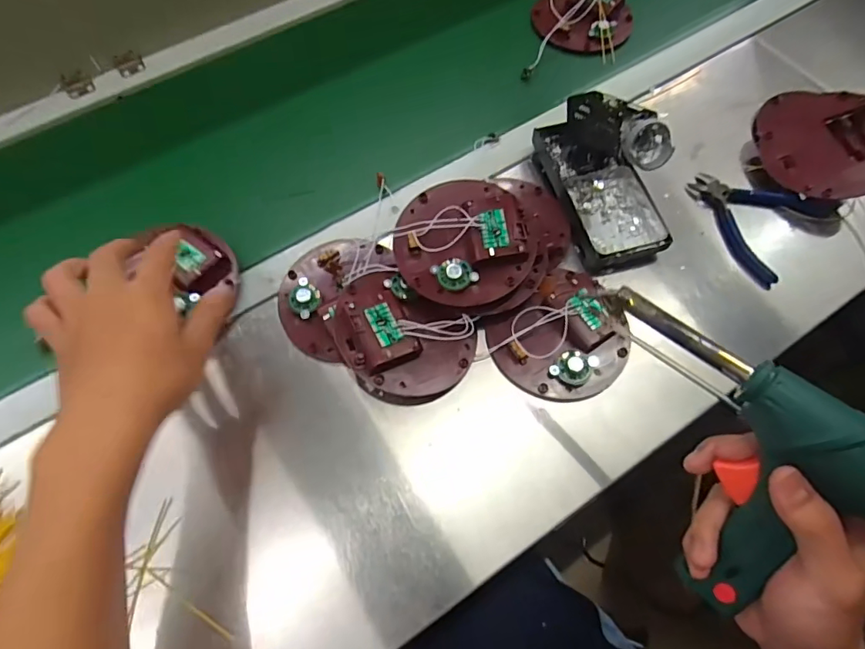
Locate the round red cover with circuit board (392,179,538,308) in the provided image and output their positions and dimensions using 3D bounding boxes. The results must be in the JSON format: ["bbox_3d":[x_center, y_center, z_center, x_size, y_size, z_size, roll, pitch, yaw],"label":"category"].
[{"bbox_3d":[0.027,-0.078,0.434,0.117,0.026,0.120,0,66,1],"label":"round red cover with circuit board"}]

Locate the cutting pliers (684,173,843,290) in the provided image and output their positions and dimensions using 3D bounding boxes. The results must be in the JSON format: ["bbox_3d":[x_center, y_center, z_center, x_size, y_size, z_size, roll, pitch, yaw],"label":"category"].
[{"bbox_3d":[0.319,-0.117,0.507,0.120,0.020,0.130,42,73,17],"label":"cutting pliers"}]

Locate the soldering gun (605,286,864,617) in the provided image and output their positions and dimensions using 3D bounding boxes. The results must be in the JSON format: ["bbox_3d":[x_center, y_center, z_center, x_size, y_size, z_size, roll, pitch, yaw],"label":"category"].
[{"bbox_3d":[0.187,0.056,0.284,0.044,0.120,0.188,-17,85,-43],"label":"soldering gun"}]

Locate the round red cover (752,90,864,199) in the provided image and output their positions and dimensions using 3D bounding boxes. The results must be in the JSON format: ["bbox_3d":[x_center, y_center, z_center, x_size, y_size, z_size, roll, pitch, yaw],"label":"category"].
[{"bbox_3d":[0.394,-0.187,0.514,0.113,0.021,0.145,-44,55,-4],"label":"round red cover"}]

